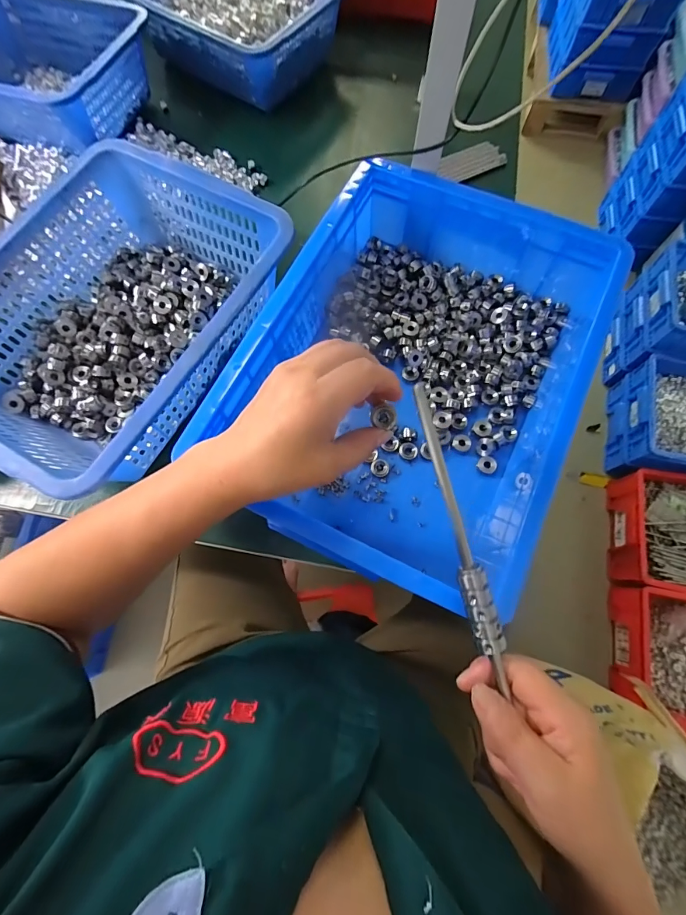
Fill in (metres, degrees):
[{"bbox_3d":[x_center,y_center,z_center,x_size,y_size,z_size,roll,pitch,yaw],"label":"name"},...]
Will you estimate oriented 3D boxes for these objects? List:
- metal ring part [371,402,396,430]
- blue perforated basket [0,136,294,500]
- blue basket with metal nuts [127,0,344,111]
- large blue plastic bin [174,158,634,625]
[{"bbox_3d":[0.029,-0.030,0.282,0.018,0.010,0.016,8,99,-10],"label":"metal ring part"},{"bbox_3d":[-0.240,-0.145,0.421,0.269,0.100,0.345,33,76,10],"label":"blue perforated basket"},{"bbox_3d":[-0.171,-0.685,0.608,0.329,0.096,0.230,30,76,9],"label":"blue basket with metal nuts"},{"bbox_3d":[0.075,-0.095,0.411,0.303,0.106,0.408,24,75,7],"label":"large blue plastic bin"}]

